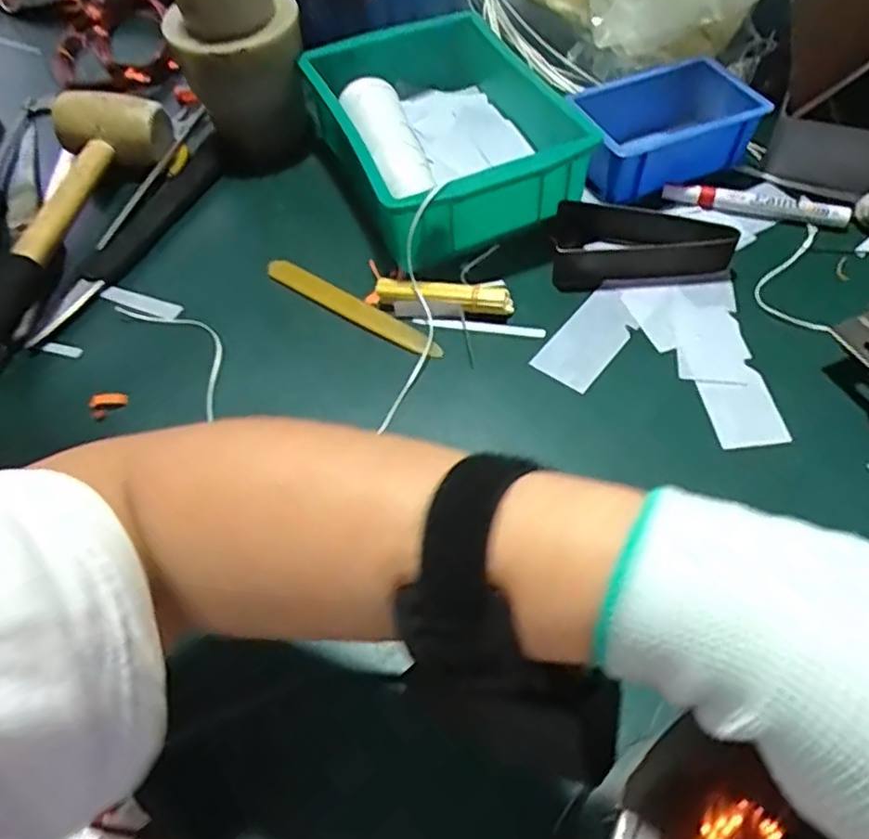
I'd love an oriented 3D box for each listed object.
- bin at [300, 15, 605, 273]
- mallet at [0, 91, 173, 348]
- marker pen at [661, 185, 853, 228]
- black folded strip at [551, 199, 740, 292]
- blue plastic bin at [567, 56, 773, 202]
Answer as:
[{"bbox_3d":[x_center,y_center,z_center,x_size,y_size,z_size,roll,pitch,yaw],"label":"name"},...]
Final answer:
[{"bbox_3d":[0.007,-0.239,0.546,0.187,0.077,0.231,-20,57,-10],"label":"bin"},{"bbox_3d":[-0.287,-0.160,0.486,0.068,0.057,0.257,11,57,11],"label":"mallet"},{"bbox_3d":[0.256,-0.172,0.522,0.139,0.018,0.018,11,57,11],"label":"marker pen"},{"bbox_3d":[0.153,-0.139,0.494,0.129,0.032,0.065,-5,55,0],"label":"black folded strip"},{"bbox_3d":[0.186,-0.242,0.545,0.159,0.056,0.098,-19,56,-9],"label":"blue plastic bin"}]

